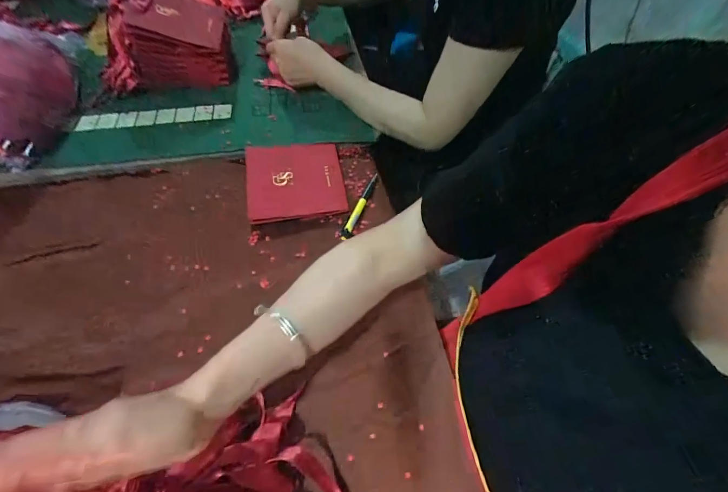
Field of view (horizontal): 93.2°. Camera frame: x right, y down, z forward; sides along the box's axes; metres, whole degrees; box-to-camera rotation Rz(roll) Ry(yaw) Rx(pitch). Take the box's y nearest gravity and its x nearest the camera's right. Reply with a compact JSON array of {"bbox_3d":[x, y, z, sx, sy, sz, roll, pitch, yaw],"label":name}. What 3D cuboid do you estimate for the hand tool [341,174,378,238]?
[{"bbox_3d":[-0.003,-0.061,0.501,0.014,0.014,0.118,22,60,11],"label":"hand tool"}]

